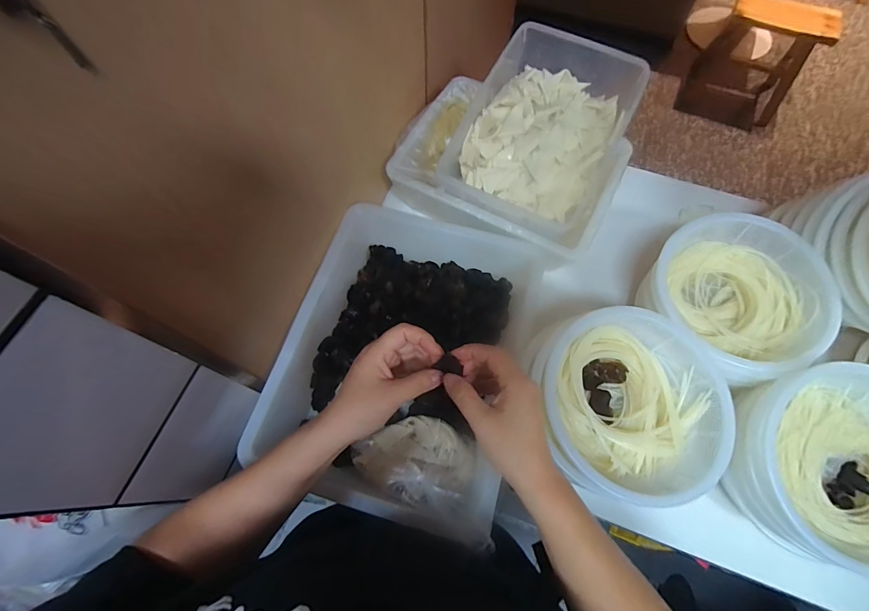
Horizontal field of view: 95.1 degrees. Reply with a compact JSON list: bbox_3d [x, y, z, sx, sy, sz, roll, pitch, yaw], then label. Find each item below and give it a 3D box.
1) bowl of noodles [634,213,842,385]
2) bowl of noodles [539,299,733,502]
[{"bbox_3d":[0.356,-0.012,0.472,0.188,0.060,0.188,0,67,0],"label":"bowl of noodles"},{"bbox_3d":[0.206,0.100,0.414,0.175,0.056,0.190,0,67,0],"label":"bowl of noodles"}]

